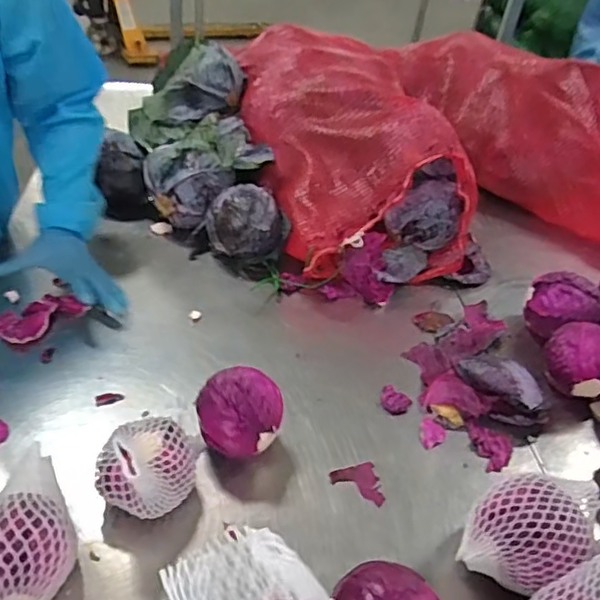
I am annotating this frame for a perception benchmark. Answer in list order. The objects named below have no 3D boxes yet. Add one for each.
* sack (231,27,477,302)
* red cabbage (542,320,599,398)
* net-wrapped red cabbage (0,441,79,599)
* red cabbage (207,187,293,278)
[{"bbox_3d":[0.085,-0.306,1.197,0.363,0.249,0.635,-5,40,-15],"label":"sack"},{"bbox_3d":[0.414,0.097,0.886,0.088,0.100,0.106,-24,48,-34],"label":"red cabbage"},{"bbox_3d":[-0.271,0.237,0.578,0.103,0.088,0.153,-17,45,-28],"label":"net-wrapped red cabbage"},{"bbox_3d":[-0.092,-0.120,1.038,0.140,0.111,0.120,5,38,-4],"label":"red cabbage"}]

